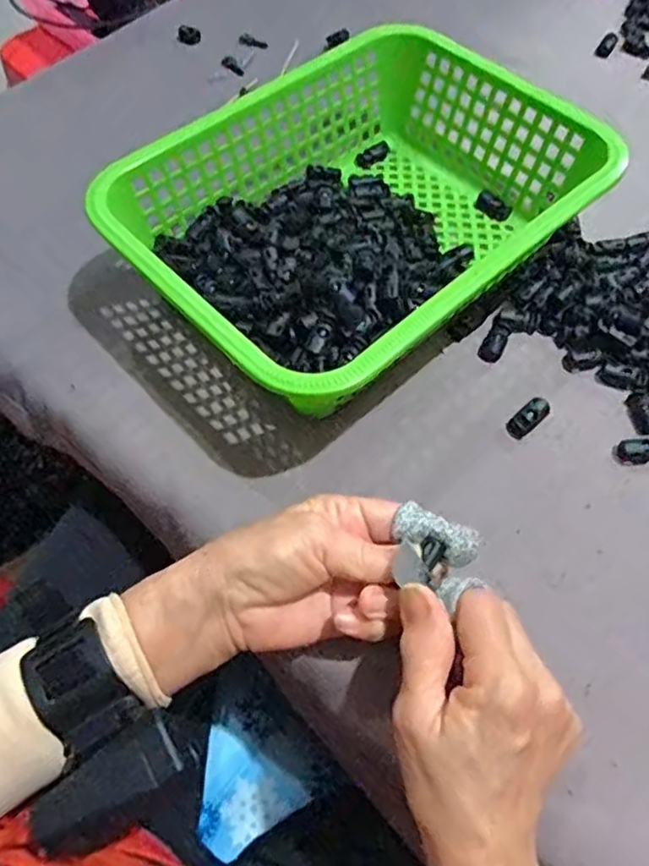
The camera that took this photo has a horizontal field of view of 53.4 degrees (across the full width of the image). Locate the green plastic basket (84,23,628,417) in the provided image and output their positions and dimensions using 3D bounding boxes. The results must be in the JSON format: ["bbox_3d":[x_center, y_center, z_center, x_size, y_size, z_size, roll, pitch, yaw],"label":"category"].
[{"bbox_3d":[0.027,-0.142,0.430,0.287,0.079,0.213,-39,69,-20],"label":"green plastic basket"}]

